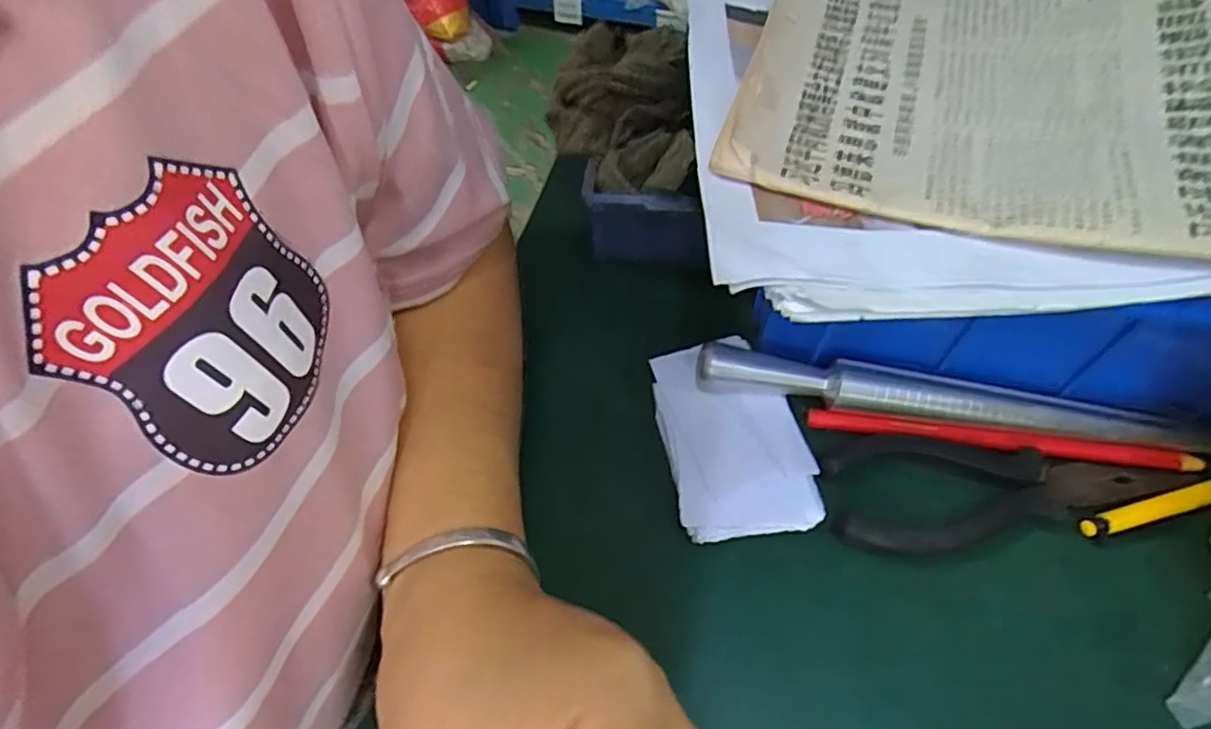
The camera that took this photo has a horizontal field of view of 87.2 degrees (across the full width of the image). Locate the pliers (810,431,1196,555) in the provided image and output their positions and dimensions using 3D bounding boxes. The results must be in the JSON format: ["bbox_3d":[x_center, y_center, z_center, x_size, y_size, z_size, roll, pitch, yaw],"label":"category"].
[{"bbox_3d":[0.174,0.054,0.271,0.155,0.007,0.050,0,57,1],"label":"pliers"}]

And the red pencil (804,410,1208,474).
[{"bbox_3d":[0.176,0.034,0.284,0.164,0.008,0.008,7,57,6],"label":"red pencil"}]

